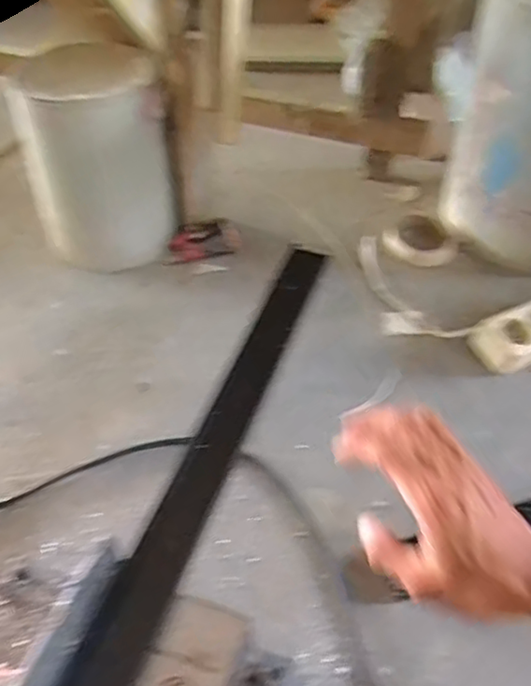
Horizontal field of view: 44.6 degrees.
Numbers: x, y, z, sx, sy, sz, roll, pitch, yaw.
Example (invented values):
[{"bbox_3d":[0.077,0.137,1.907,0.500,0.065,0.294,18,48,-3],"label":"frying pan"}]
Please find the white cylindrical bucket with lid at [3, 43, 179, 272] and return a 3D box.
[{"bbox_3d":[-0.212,-0.226,0.828,0.164,0.230,0.154,-17,48,-18],"label":"white cylindrical bucket with lid"}]

